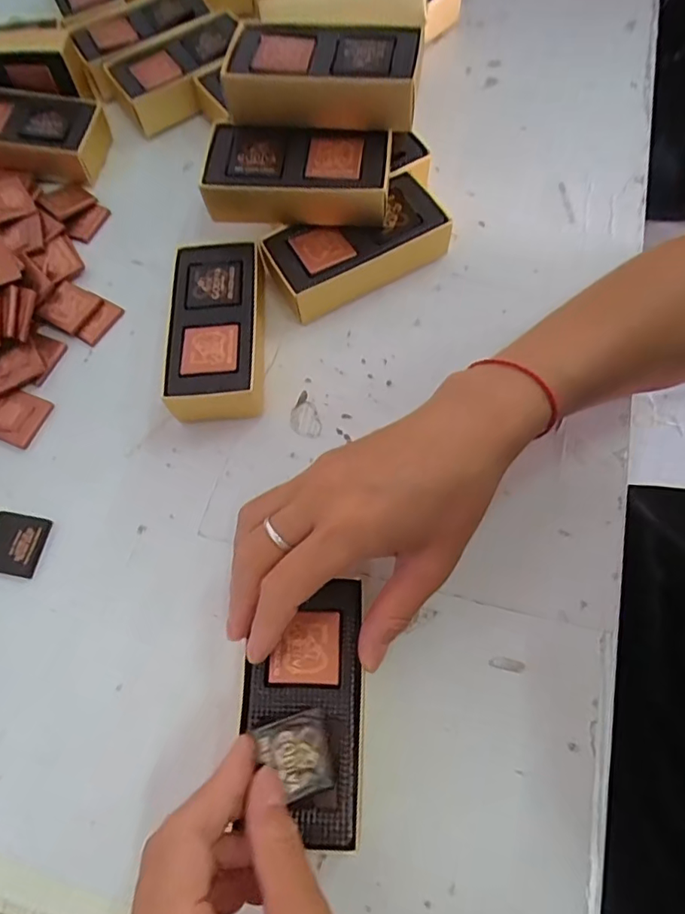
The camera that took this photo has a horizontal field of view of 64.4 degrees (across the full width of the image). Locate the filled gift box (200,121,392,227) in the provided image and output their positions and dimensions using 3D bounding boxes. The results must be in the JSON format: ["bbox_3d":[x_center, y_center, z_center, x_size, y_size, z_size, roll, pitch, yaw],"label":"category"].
[{"bbox_3d":[-0.028,-0.179,0.345,0.112,0.033,0.052,4,69,5],"label":"filled gift box"}]

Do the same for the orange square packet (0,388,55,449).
[{"bbox_3d":[-0.209,-0.026,0.348,0.037,0.004,0.035,20,71,11],"label":"orange square packet"}]

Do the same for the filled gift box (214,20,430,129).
[{"bbox_3d":[-0.011,-0.233,0.330,0.112,0.032,0.058,7,69,7],"label":"filled gift box"}]

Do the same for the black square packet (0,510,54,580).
[{"bbox_3d":[-0.191,0.050,0.316,0.037,0.006,0.035,9,72,10],"label":"black square packet"}]

